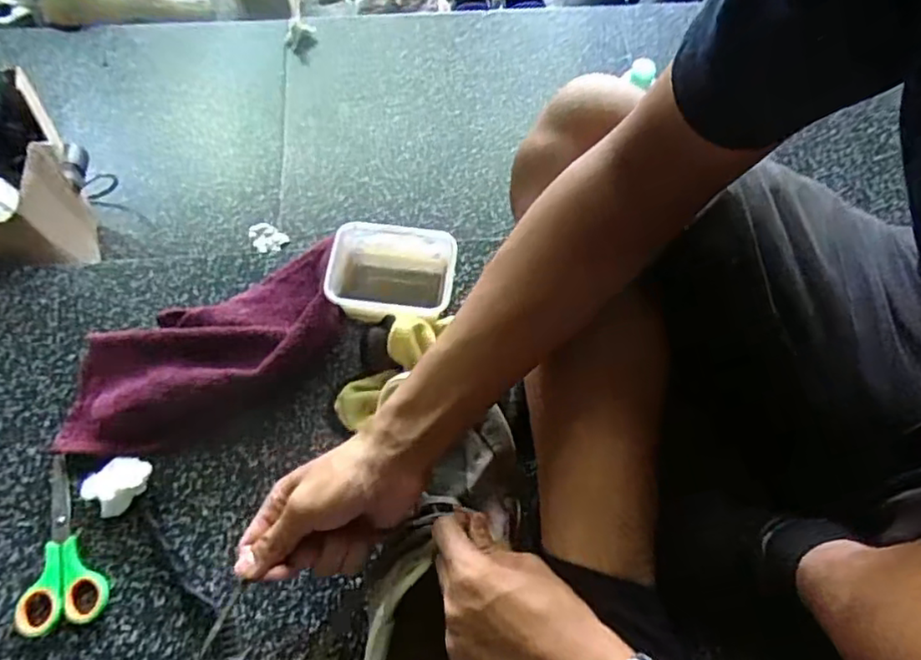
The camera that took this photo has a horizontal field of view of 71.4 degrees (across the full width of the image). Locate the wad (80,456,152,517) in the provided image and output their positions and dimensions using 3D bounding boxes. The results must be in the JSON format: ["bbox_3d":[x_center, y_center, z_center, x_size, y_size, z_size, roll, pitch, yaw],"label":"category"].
[{"bbox_3d":[-0.272,0.122,0.512,0.041,0.022,0.050,40,71,16],"label":"wad"}]

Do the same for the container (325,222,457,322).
[{"bbox_3d":[-0.059,-0.045,0.572,0.104,0.061,0.078,7,66,3],"label":"container"}]

